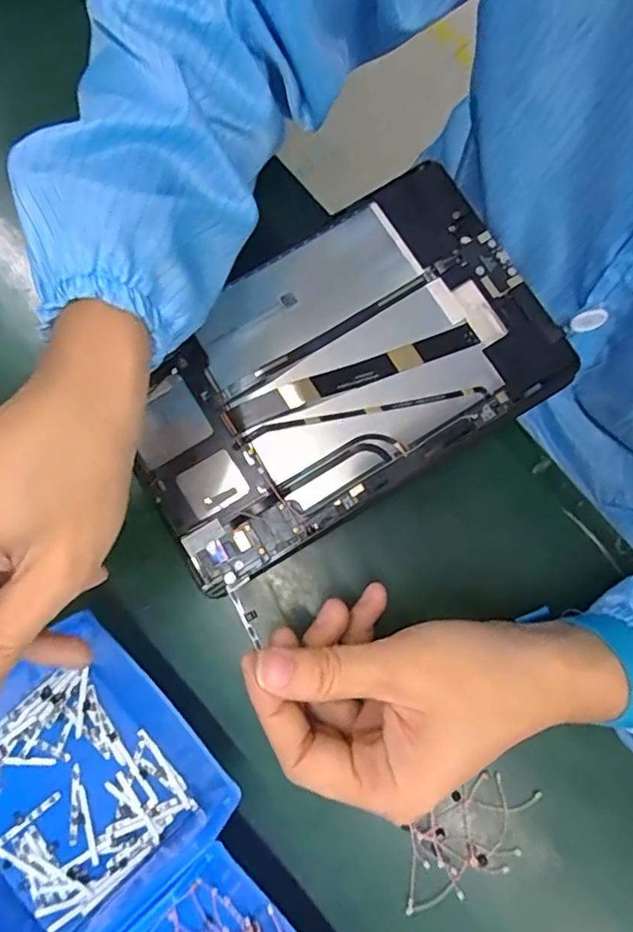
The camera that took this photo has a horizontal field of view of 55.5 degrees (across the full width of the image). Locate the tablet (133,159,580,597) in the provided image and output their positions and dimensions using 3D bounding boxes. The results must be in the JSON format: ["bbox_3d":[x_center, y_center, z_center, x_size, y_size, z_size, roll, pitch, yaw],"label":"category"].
[{"bbox_3d":[0.008,-0.054,0.336,0.235,0.011,0.150,-31,80,-5],"label":"tablet"}]

